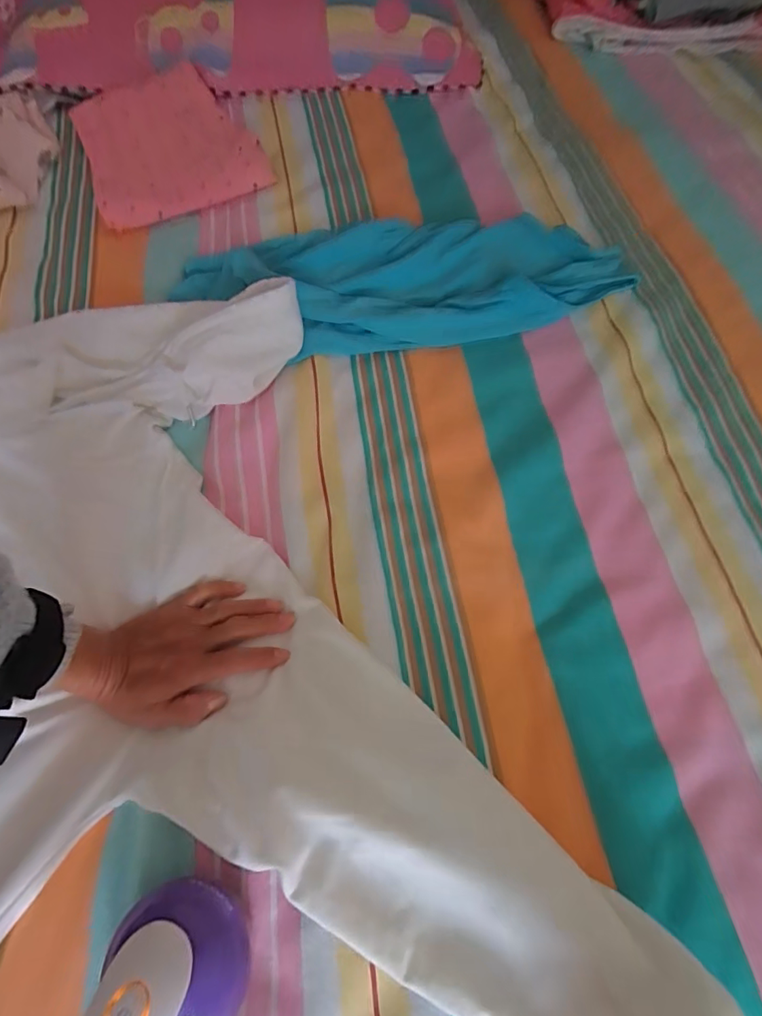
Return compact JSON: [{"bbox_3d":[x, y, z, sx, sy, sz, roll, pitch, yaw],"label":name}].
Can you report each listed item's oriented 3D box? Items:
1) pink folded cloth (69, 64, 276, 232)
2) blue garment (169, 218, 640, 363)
[{"bbox_3d":[-0.272,-0.469,0.602,0.202,0.032,0.256,-23,66,-12],"label":"pink folded cloth"},{"bbox_3d":[0.029,-0.255,0.527,0.506,0.040,0.176,-6,63,-4],"label":"blue garment"}]

